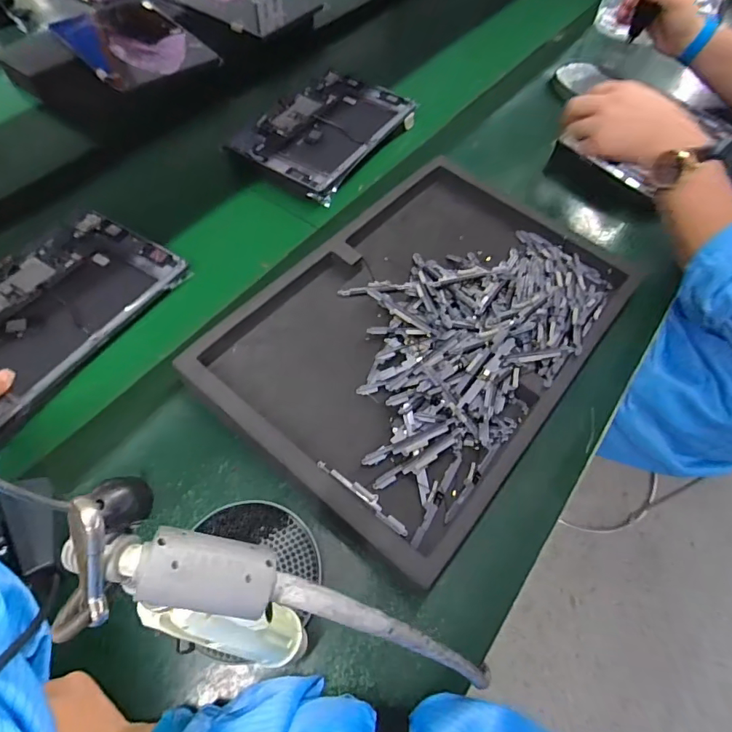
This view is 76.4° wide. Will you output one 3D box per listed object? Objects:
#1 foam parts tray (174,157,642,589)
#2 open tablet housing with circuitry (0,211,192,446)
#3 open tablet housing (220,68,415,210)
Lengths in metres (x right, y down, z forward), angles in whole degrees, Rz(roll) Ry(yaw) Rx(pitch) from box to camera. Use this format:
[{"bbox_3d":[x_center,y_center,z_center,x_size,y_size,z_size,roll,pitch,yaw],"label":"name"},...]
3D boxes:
[{"bbox_3d":[0.079,-0.053,0.490,0.293,0.044,0.453,38,65,20],"label":"foam parts tray"},{"bbox_3d":[-0.334,-0.060,0.493,0.166,0.018,0.251,28,62,15],"label":"open tablet housing with circuitry"},{"bbox_3d":[-0.055,-0.336,0.674,0.167,0.035,0.250,28,62,15],"label":"open tablet housing"}]

